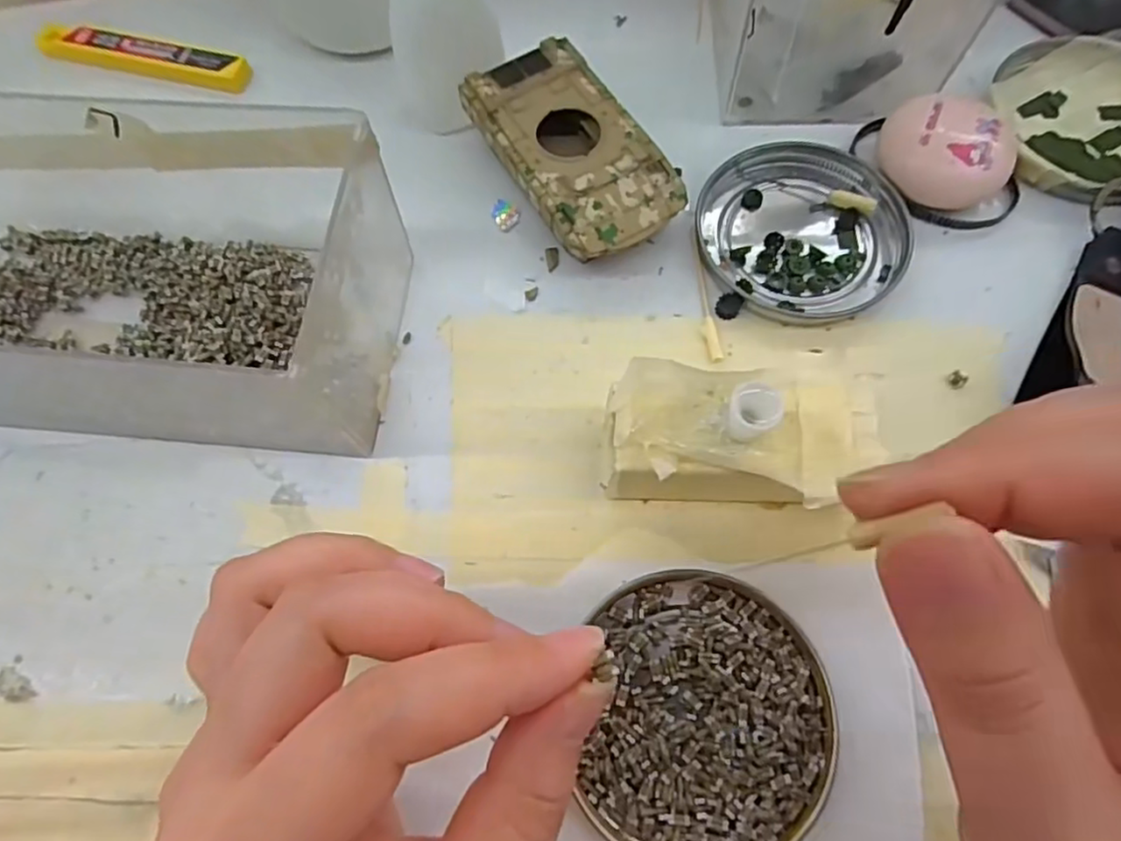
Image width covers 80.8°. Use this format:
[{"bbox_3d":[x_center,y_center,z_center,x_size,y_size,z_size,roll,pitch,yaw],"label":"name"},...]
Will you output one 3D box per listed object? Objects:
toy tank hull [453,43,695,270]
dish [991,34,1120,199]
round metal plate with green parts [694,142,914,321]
[{"bbox_3d":[0.005,-0.102,0.261,0.052,0.026,0.094,-31,71,-11],"label":"toy tank hull"},{"bbox_3d":[0.220,-0.124,0.270,0.071,0.013,0.079,2,68,2],"label":"dish"},{"bbox_3d":[0.093,-0.075,0.256,0.078,0.007,0.074,-1,69,2],"label":"round metal plate with green parts"}]

